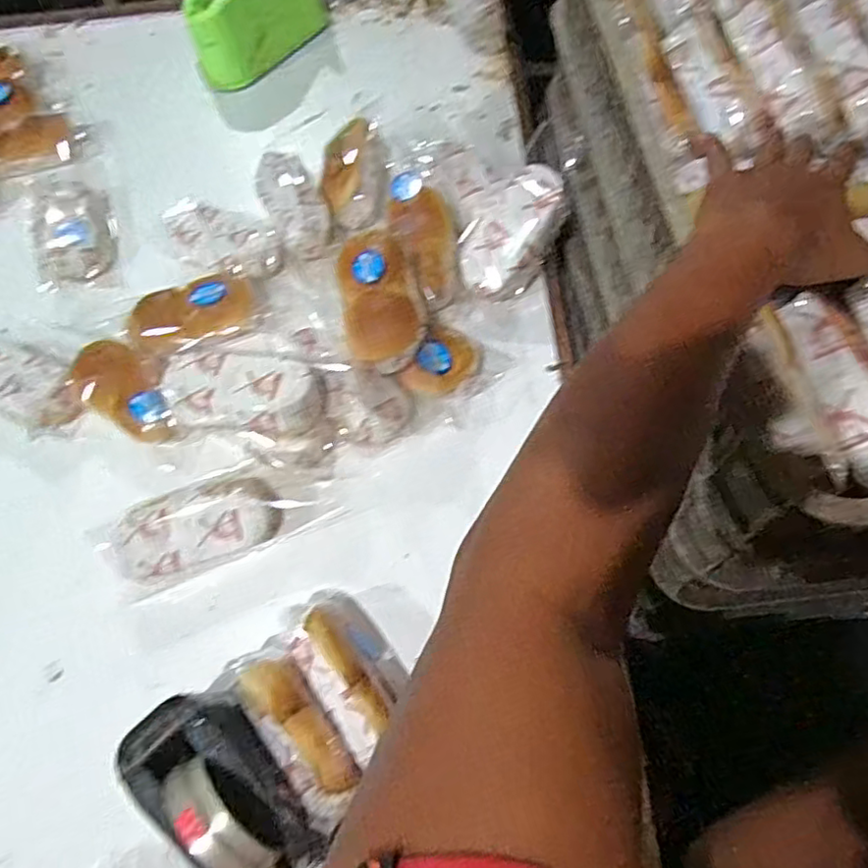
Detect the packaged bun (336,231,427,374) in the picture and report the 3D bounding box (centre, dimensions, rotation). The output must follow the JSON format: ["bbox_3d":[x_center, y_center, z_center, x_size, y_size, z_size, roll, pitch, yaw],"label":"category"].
[{"bbox_3d":[-0.051,-0.129,0.584,0.074,0.042,0.151,-11,65,0],"label":"packaged bun"}]

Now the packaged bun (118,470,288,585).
[{"bbox_3d":[-0.212,0.085,0.557,0.142,0.060,0.073,-22,65,-5],"label":"packaged bun"}]

